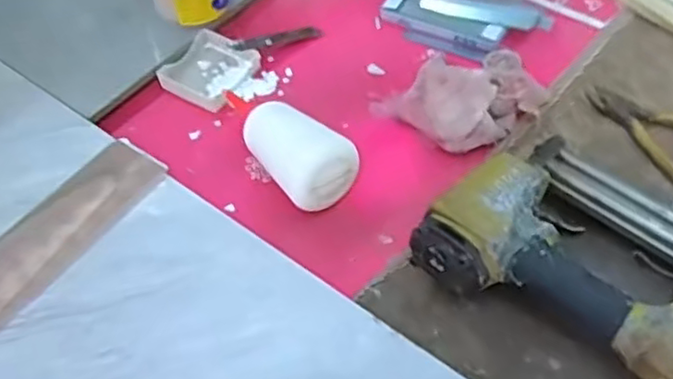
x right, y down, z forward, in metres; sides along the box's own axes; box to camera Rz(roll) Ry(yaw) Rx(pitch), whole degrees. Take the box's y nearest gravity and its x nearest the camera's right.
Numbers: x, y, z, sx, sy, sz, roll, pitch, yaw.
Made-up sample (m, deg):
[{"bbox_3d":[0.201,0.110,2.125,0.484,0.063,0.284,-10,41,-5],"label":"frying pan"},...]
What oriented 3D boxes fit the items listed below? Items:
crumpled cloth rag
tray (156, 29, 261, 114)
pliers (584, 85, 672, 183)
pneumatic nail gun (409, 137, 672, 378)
[{"bbox_3d":[0.118,-0.085,0.589,0.140,0.040,0.092,-20,55,-13],"label":"crumpled cloth rag"},{"bbox_3d":[-0.120,-0.115,0.654,0.078,0.021,0.081,27,58,20],"label":"tray"},{"bbox_3d":[0.293,-0.049,0.574,0.091,0.012,0.156,-26,56,-18],"label":"pliers"},{"bbox_3d":[0.197,0.046,0.476,0.239,0.053,0.152,28,58,21],"label":"pneumatic nail gun"}]

